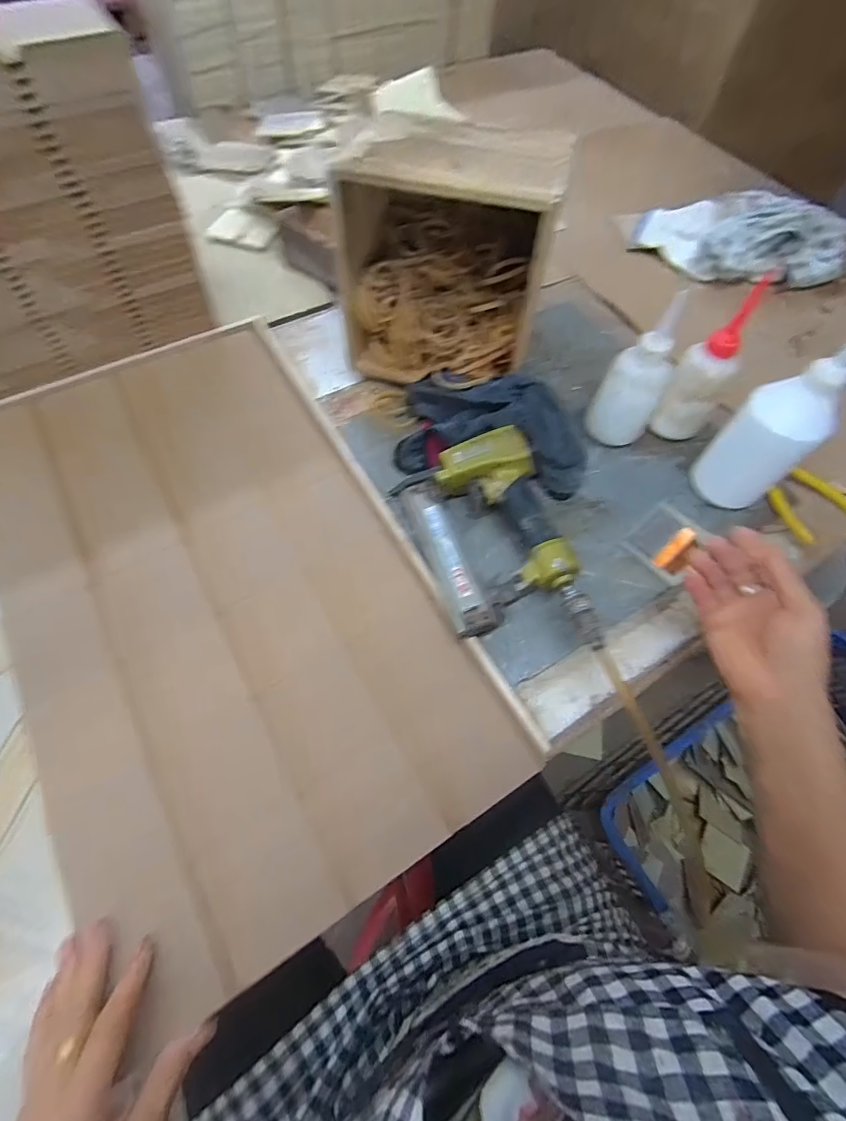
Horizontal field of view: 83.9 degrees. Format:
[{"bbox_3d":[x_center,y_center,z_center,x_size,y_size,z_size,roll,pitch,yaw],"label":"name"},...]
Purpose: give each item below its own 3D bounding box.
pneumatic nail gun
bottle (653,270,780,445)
[{"bbox_3d":[0.073,-0.011,0.441,0.138,0.047,0.229,-20,66,-13],"label":"pneumatic nail gun"},{"bbox_3d":[0.289,-0.192,0.481,0.058,0.156,0.050,36,67,14],"label":"bottle"}]

